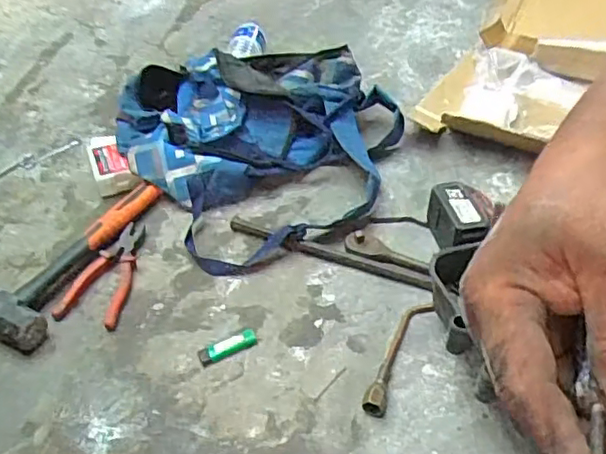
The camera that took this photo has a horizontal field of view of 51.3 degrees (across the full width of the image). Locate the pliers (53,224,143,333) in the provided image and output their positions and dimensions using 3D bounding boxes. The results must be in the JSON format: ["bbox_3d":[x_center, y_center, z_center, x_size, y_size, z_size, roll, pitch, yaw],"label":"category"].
[{"bbox_3d":[-0.289,0.065,0.947,0.083,0.021,0.188,8,45,11],"label":"pliers"}]

